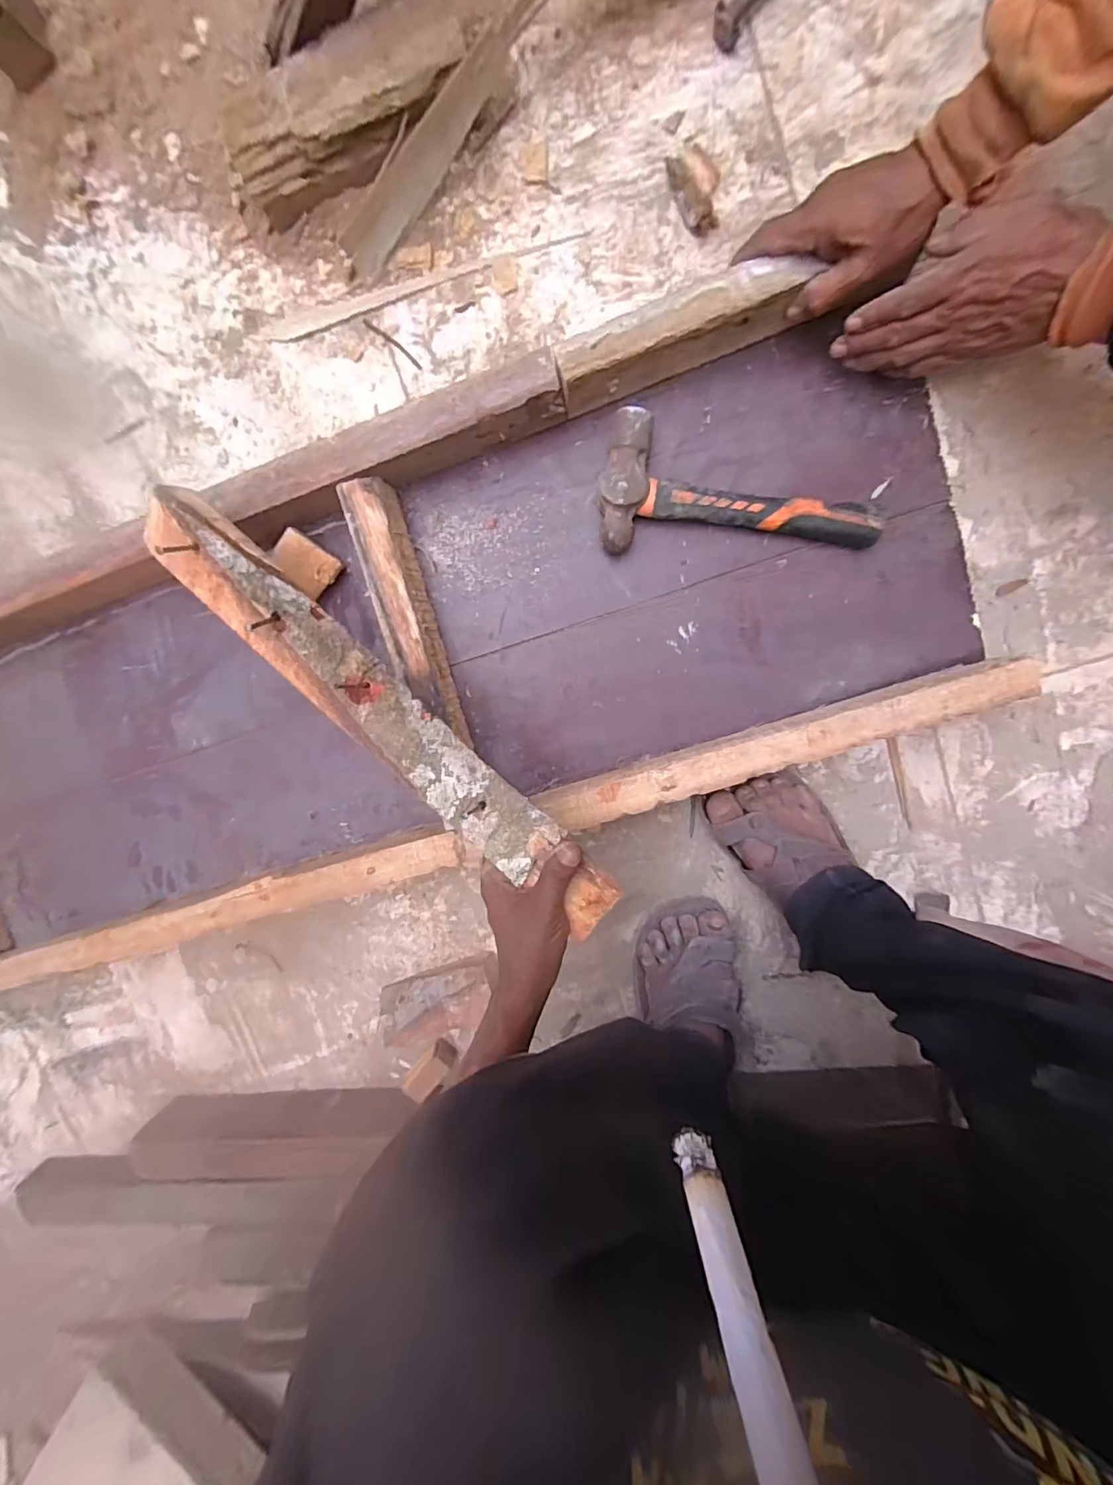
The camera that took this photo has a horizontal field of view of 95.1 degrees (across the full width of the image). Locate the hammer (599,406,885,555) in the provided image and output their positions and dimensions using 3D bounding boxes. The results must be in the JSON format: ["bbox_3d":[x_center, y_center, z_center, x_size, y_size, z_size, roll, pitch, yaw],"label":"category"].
[{"bbox_3d":[0.168,-0.235,0.468,0.252,0.044,0.113,2,97,5],"label":"hammer"}]

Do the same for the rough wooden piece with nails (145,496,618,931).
[{"bbox_3d":[-0.143,-0.025,0.410,0.477,0.025,0.056,43,99,2],"label":"rough wooden piece with nails"}]

